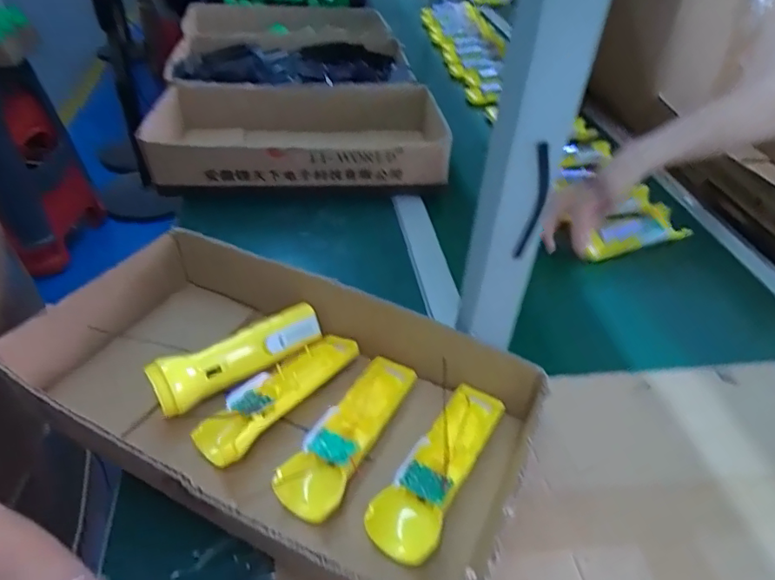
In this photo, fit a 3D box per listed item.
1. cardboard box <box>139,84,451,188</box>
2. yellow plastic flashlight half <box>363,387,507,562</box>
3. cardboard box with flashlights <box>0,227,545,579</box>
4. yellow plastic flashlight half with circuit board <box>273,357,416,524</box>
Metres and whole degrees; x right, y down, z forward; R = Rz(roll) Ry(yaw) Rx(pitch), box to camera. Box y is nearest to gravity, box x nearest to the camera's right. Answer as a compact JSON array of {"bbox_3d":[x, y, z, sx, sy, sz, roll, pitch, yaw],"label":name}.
[{"bbox_3d":[-0.134,-0.233,0.815,0.436,0.086,0.262,1,42,-4],"label":"cardboard box"},{"bbox_3d":[0.043,0.142,0.434,0.052,0.040,0.164,24,46,20],"label":"yellow plastic flashlight half"},{"bbox_3d":[-0.096,0.094,0.460,0.426,0.086,0.229,19,44,15],"label":"cardboard box with flashlights"},{"bbox_3d":[-0.031,0.121,0.463,0.058,0.042,0.167,25,46,21],"label":"yellow plastic flashlight half with circuit board"}]

